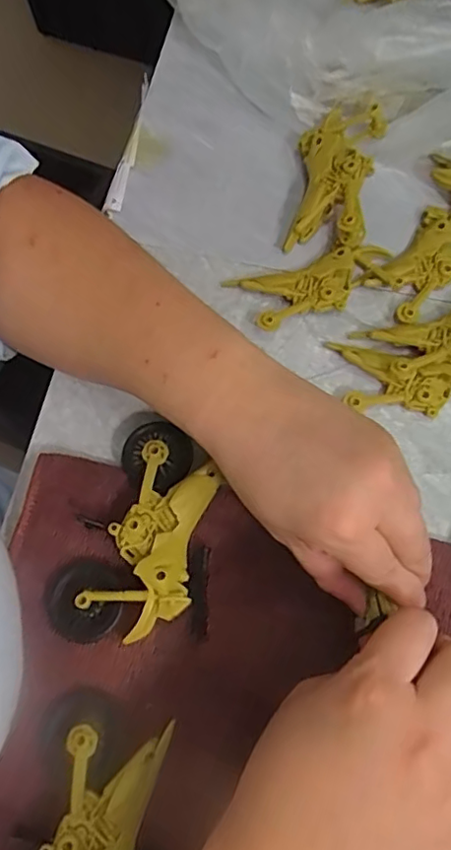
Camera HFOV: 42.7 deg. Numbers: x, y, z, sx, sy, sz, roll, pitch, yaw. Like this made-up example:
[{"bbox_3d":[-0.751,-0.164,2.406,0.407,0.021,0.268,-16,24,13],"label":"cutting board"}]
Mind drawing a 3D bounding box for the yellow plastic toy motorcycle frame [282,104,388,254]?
[{"bbox_3d":[0.071,-0.161,0.376,0.050,0.028,0.097,13,72,4],"label":"yellow plastic toy motorcycle frame"}]

